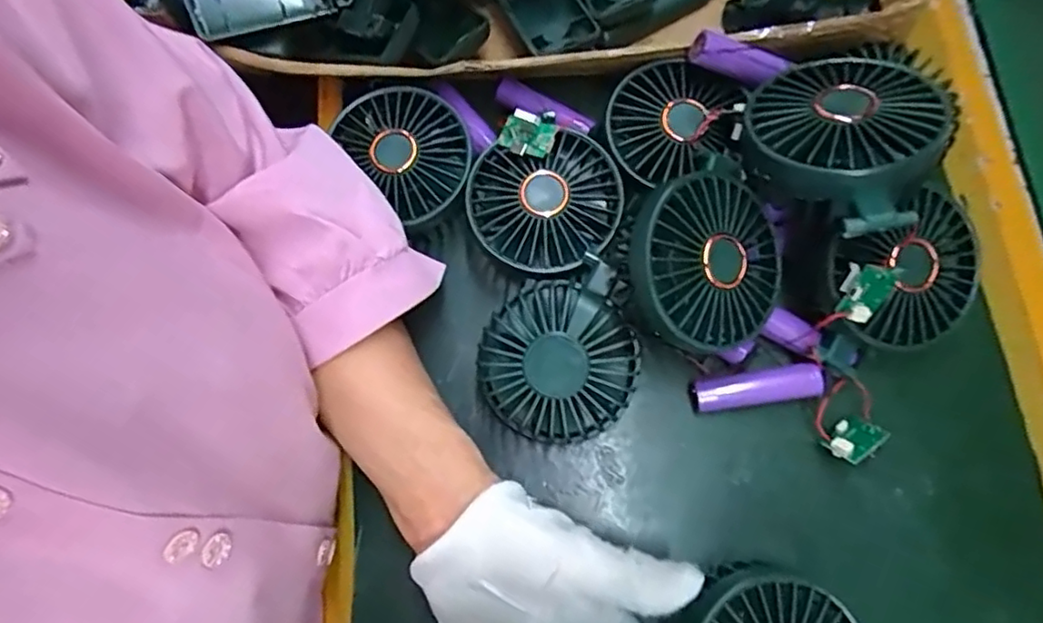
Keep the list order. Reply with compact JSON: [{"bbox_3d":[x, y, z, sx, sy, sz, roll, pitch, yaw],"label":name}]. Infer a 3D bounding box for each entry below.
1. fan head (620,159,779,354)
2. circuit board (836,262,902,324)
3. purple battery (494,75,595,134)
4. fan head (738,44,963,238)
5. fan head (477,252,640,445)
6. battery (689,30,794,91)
[{"bbox_3d":[0.091,-0.025,0.309,0.083,0.021,0.086,-21,97,-24],"label":"fan head"},{"bbox_3d":[0.168,-0.010,0.306,0.019,0.014,0.029,14,120,-10],"label":"circuit board"},{"bbox_3d":[0.015,-0.128,0.396,0.064,0.017,0.014,28,77,7],"label":"purple battery"},{"bbox_3d":[0.156,-0.084,0.305,0.094,0.040,0.094,-7,58,11],"label":"fan head"},{"bbox_3d":[0.019,0.028,0.341,0.080,0.055,0.082,0,75,1],"label":"fan head"},{"bbox_3d":[0.122,-0.140,0.349,0.057,0.021,0.020,9,74,-16],"label":"battery"}]

